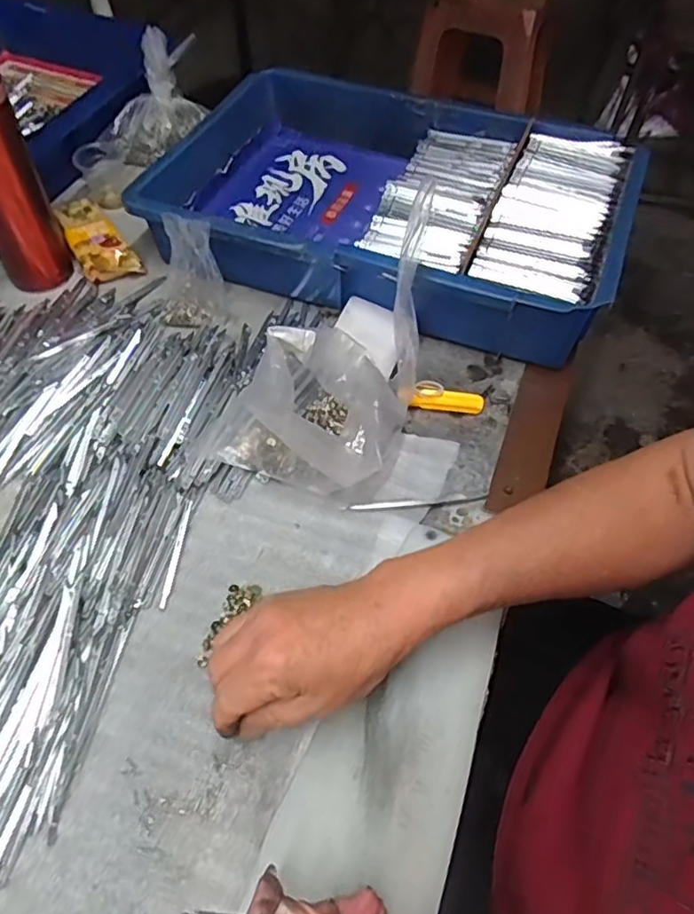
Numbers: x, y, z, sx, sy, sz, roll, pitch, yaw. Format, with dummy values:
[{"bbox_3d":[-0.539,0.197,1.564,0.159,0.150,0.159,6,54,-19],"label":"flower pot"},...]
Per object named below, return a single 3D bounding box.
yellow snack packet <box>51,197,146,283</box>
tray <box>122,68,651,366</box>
[{"bbox_3d":[-0.252,-0.217,0.610,0.051,0.029,0.108,-29,59,-20],"label":"yellow snack packet"},{"bbox_3d":[0.042,-0.250,0.606,0.437,0.077,0.309,17,55,11],"label":"tray"}]

